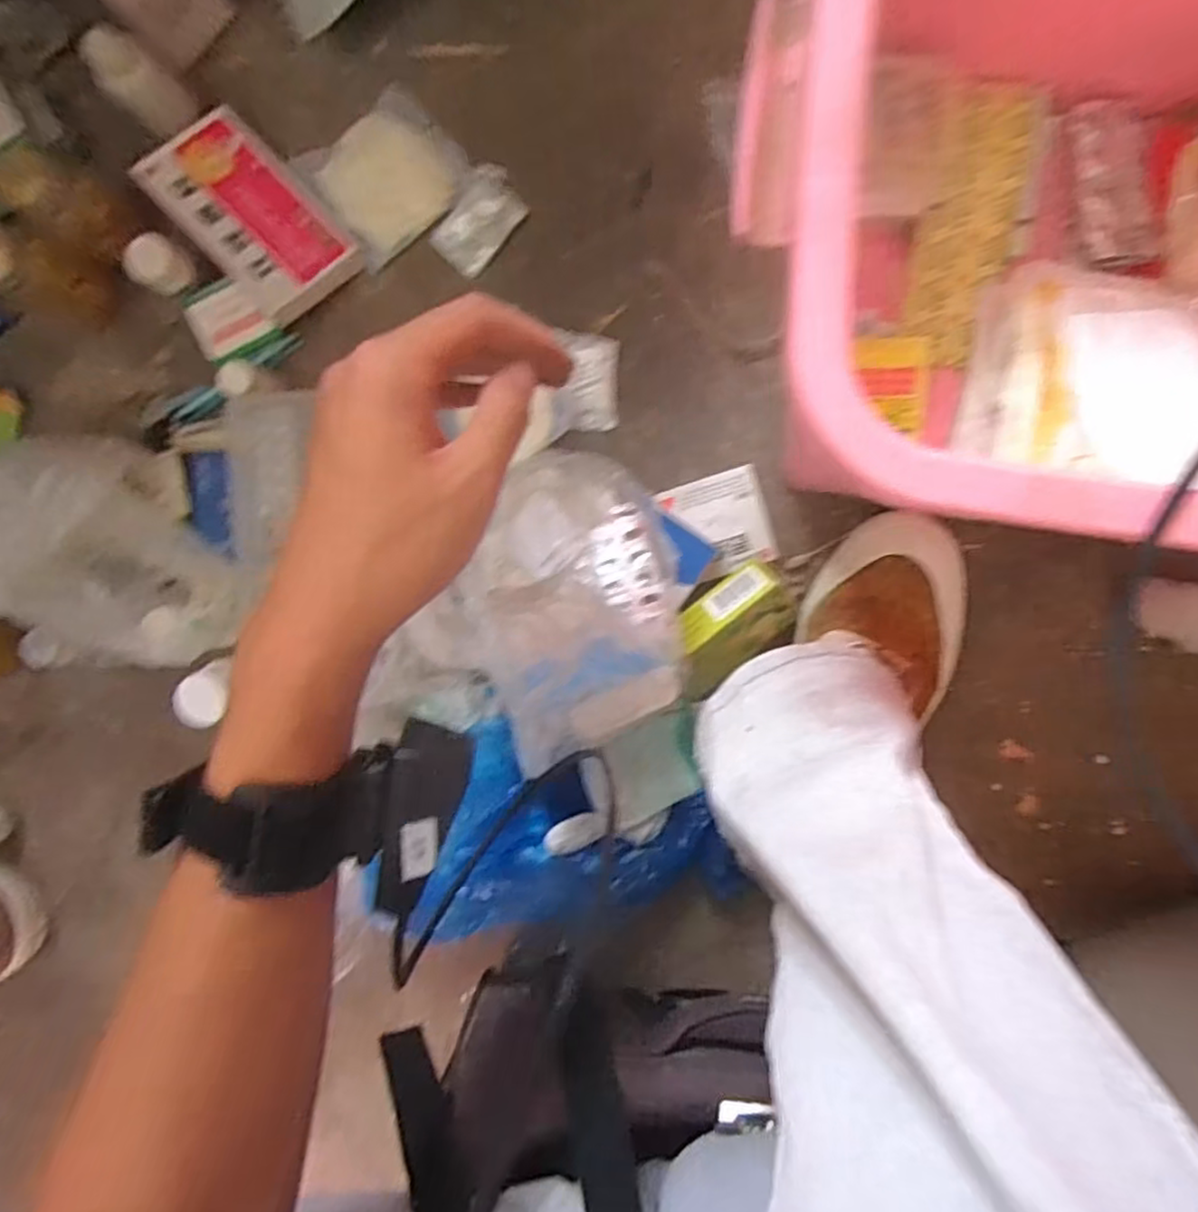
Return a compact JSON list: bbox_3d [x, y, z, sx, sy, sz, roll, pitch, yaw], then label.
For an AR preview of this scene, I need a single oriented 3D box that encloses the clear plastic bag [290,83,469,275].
[{"bbox_3d":[-0.153,-0.312,0.499,0.100,0.013,0.099,-39,92,6],"label":"clear plastic bag"}]

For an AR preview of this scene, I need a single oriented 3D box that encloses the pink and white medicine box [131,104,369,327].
[{"bbox_3d":[-0.247,-0.280,0.501,0.143,0.017,0.084,45,78,-3],"label":"pink and white medicine box"}]

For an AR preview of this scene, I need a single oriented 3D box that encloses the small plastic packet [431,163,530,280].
[{"bbox_3d":[-0.086,-0.280,0.504,0.049,0.004,0.073,36,96,0],"label":"small plastic packet"}]

